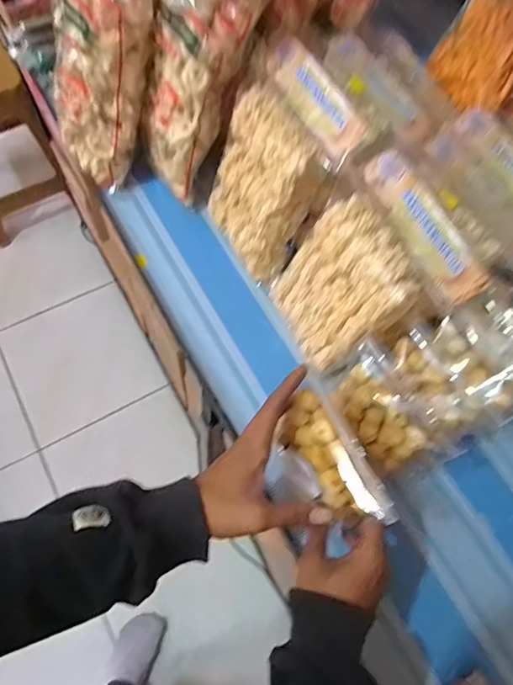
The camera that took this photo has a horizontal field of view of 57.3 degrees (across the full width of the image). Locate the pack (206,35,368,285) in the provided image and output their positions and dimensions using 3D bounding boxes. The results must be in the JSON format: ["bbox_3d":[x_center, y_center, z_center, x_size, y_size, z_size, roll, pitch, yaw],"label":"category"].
[{"bbox_3d":[0.019,-0.219,0.608,0.070,0.254,0.176,-19,68,-32],"label":"pack"}]

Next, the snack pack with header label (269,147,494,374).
[{"bbox_3d":[0.130,-0.069,0.543,0.158,0.188,0.170,-25,70,-13],"label":"snack pack with header label"}]

